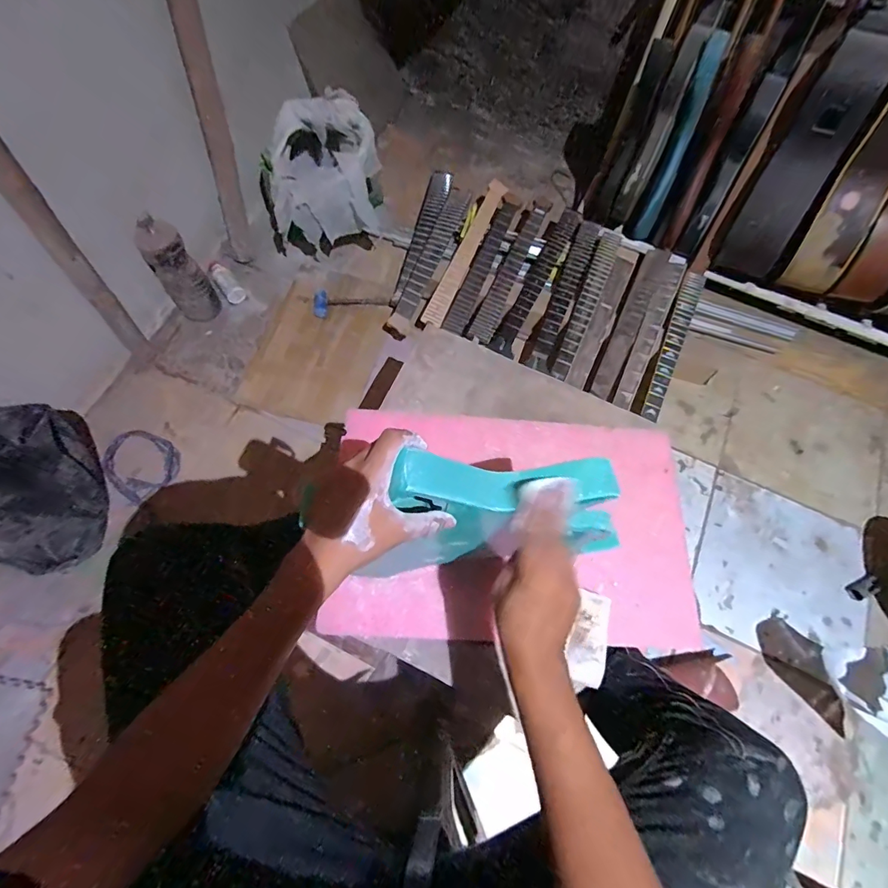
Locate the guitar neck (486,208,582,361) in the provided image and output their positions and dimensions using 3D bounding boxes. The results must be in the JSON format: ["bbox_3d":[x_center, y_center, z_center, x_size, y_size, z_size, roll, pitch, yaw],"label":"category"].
[{"bbox_3d":[0.266,-0.463,1.260,0.066,0.044,0.515,27,70,8],"label":"guitar neck"}]

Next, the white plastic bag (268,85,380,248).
[{"bbox_3d":[-0.314,-0.679,1.231,0.289,0.338,0.189,-15,70,-8],"label":"white plastic bag"}]

